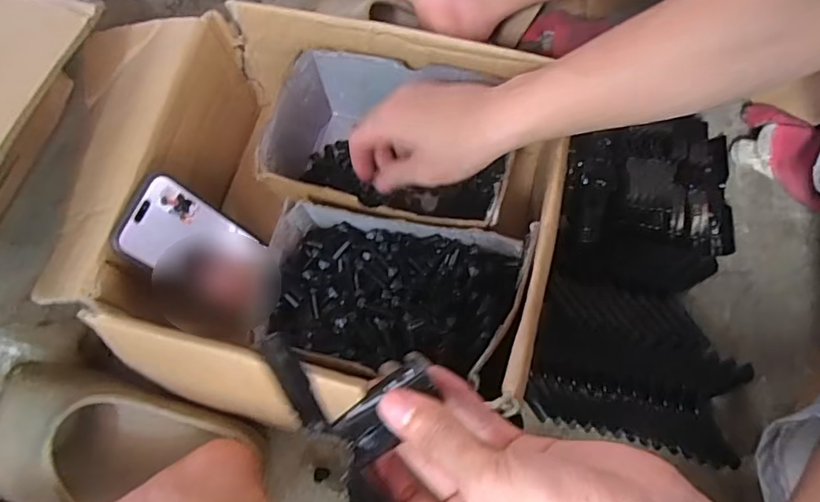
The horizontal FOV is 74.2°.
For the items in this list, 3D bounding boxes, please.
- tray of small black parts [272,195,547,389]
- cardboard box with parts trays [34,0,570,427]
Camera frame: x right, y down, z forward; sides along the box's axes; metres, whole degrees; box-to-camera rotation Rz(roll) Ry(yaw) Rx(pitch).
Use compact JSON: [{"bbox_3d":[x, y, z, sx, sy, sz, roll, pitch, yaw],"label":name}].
[{"bbox_3d":[-0.017,0.036,0.424,0.201,0.058,0.127,9,69,6],"label":"tray of small black parts"},{"bbox_3d":[-0.089,-0.039,0.484,0.411,0.142,0.309,14,69,8],"label":"cardboard box with parts trays"}]

